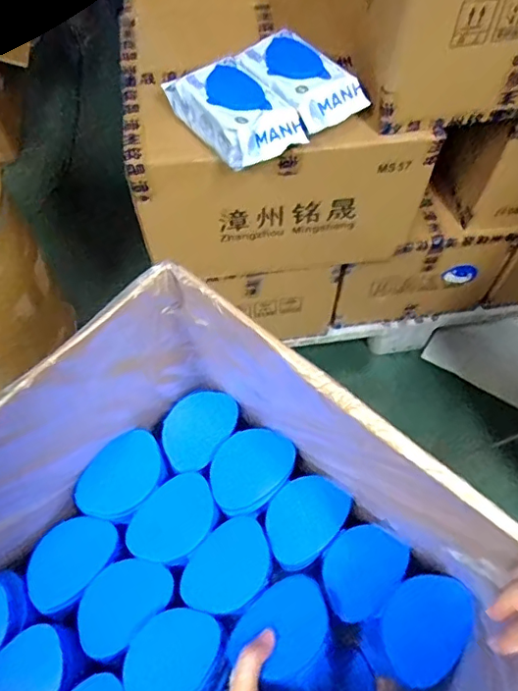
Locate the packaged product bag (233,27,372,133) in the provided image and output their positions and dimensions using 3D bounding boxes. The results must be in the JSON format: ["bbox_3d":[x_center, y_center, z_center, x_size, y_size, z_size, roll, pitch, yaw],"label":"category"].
[{"bbox_3d":[0.060,-0.392,0.816,0.114,0.040,0.180,-38,67,-18],"label":"packaged product bag"}]

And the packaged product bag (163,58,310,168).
[{"bbox_3d":[-0.035,-0.338,0.793,0.109,0.059,0.192,-35,67,-17],"label":"packaged product bag"}]

